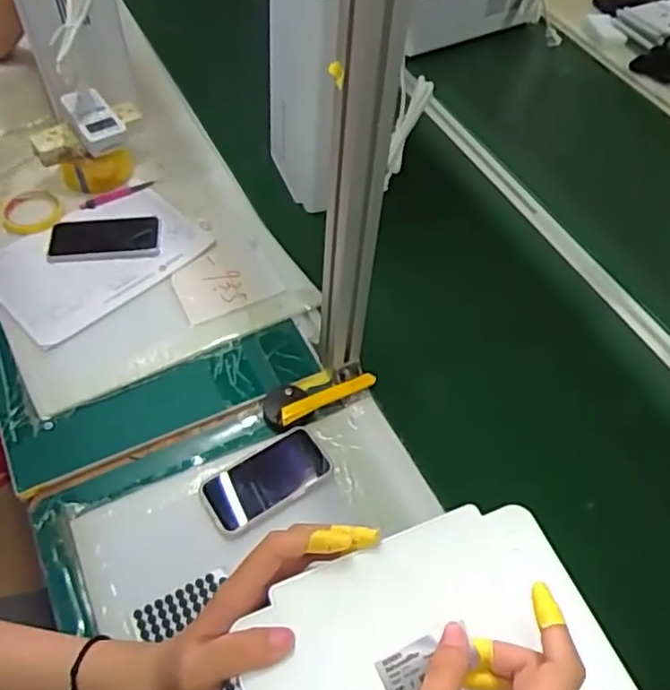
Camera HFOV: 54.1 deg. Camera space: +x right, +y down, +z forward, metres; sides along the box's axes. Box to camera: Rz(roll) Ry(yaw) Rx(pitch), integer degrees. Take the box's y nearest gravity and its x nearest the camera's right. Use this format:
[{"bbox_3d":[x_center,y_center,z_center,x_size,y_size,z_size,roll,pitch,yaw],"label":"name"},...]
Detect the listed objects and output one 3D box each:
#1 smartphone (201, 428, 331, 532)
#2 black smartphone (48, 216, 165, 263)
[{"bbox_3d":[-0.080,0.158,0.782,0.147,0.017,0.074,-26,59,-19],"label":"smartphone"},{"bbox_3d":[-0.344,-0.160,0.985,0.162,0.008,0.081,-3,54,-4],"label":"black smartphone"}]

